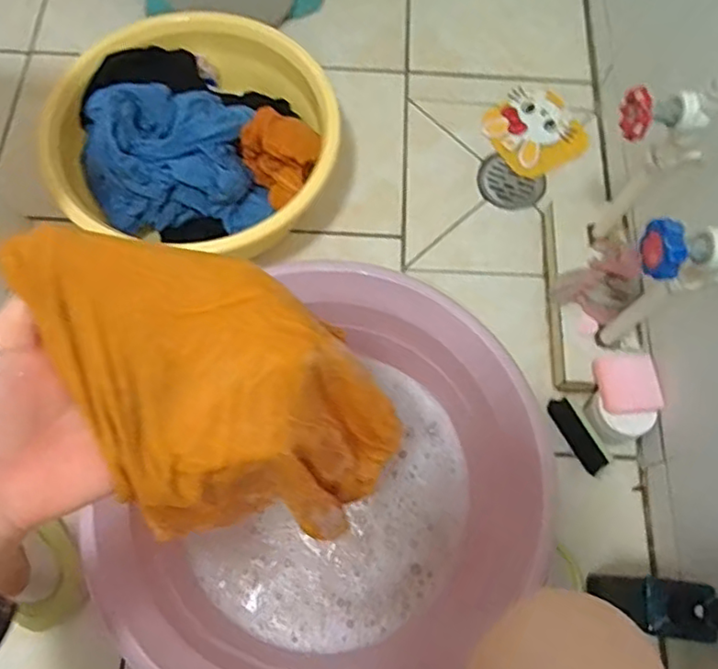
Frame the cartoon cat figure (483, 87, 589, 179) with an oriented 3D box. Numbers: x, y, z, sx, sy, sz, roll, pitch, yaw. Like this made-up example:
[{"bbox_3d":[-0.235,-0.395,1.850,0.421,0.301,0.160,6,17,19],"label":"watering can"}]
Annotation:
[{"bbox_3d":[0.280,-0.326,0.976,0.138,0.010,0.149,-26,74,-8],"label":"cartoon cat figure"}]

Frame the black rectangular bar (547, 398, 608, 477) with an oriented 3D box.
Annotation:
[{"bbox_3d":[0.281,0.130,0.787,0.026,0.021,0.100,-28,73,-10],"label":"black rectangular bar"}]

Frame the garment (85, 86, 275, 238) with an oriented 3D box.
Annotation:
[{"bbox_3d":[-0.240,-0.238,0.796,0.220,0.112,0.167,-3,70,-2],"label":"garment"}]

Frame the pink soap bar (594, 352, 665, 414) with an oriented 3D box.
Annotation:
[{"bbox_3d":[0.331,0.062,0.754,0.067,0.026,0.074,0,70,-1],"label":"pink soap bar"}]

